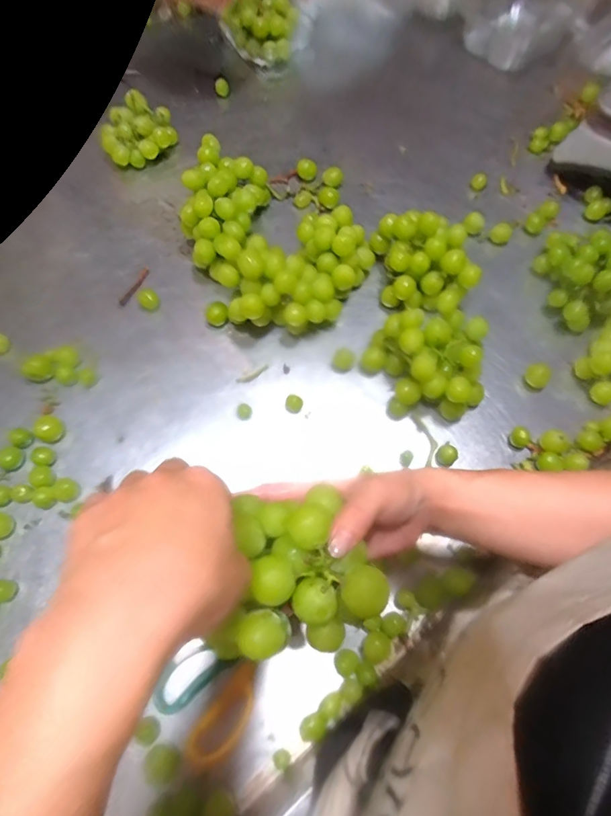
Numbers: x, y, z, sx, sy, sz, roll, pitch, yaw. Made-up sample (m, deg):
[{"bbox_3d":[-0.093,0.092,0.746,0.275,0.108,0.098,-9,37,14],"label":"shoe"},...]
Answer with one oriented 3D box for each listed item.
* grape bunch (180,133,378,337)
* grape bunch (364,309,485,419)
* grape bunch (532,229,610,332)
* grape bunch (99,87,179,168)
[{"bbox_3d":[-0.038,-0.227,0.575,0.206,0.082,0.246,-9,66,-6],"label":"grape bunch"},{"bbox_3d":[0.139,-0.051,0.508,0.132,0.074,0.117,-6,66,-4],"label":"grape bunch"},{"bbox_3d":[0.340,-0.167,0.557,0.065,0.074,0.132,-13,66,-7],"label":"grape bunch"},{"bbox_3d":[-0.242,-0.397,0.651,0.105,0.061,0.070,-20,68,-10],"label":"grape bunch"}]

